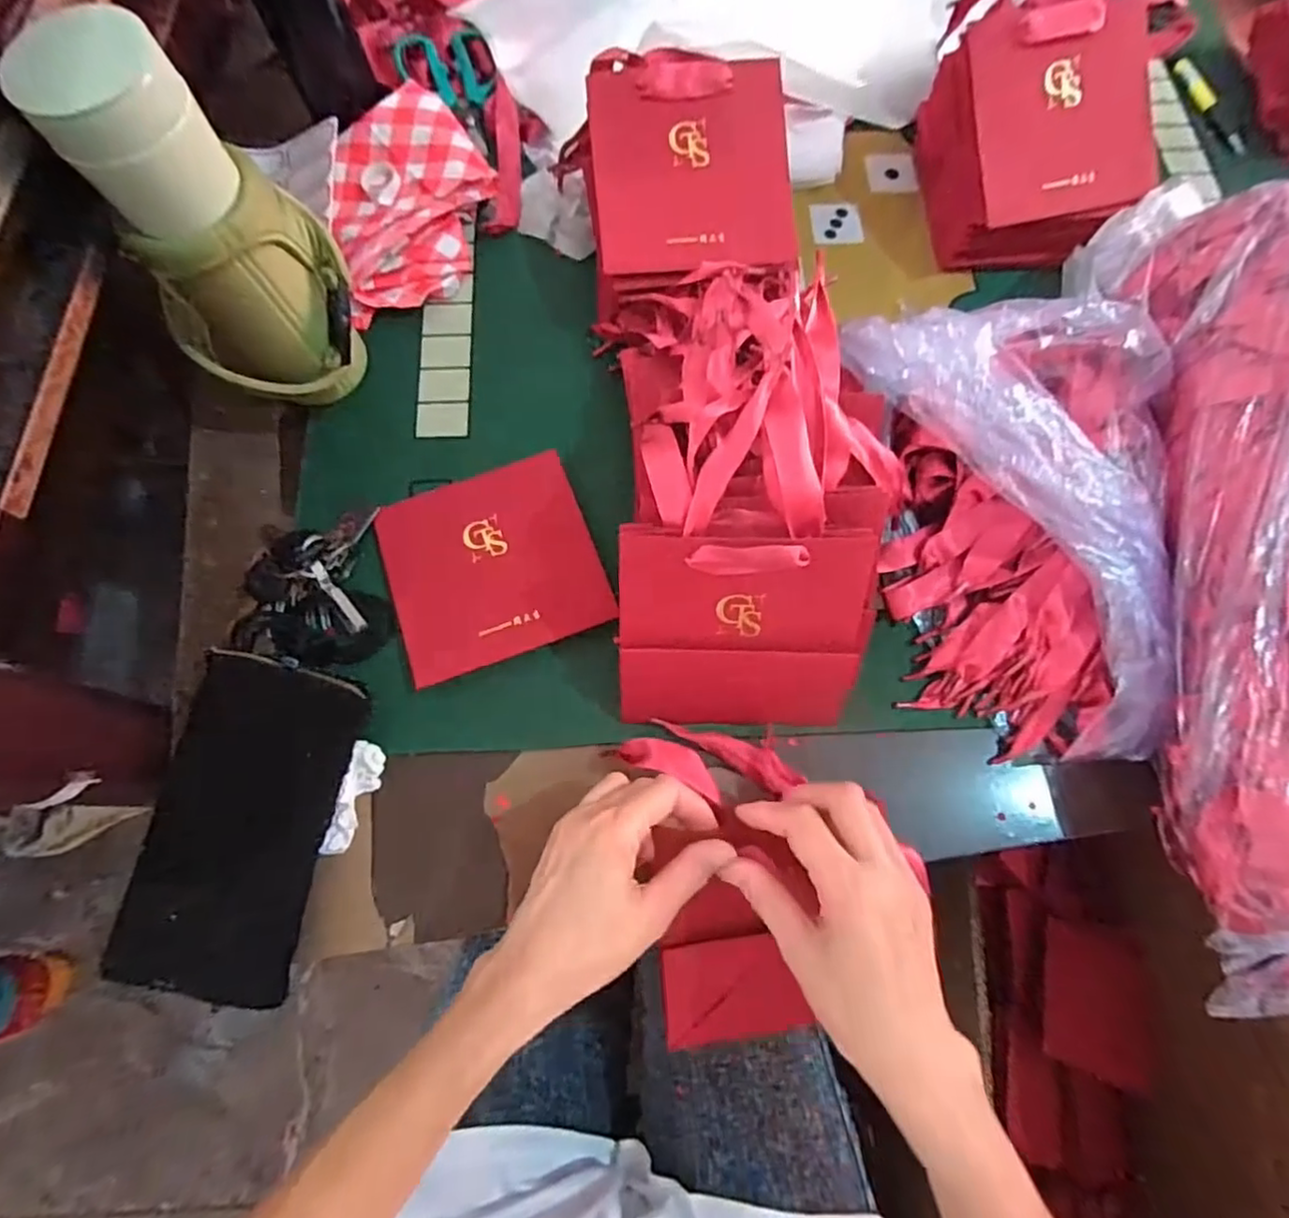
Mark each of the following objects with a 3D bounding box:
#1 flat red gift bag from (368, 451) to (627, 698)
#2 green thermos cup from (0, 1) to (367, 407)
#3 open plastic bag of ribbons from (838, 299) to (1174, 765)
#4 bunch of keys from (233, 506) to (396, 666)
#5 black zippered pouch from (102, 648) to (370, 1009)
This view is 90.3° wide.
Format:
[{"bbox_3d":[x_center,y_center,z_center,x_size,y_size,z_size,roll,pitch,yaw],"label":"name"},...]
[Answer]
[{"bbox_3d":[-0.106,-0.033,0.449,0.139,0.011,0.138,-19,74,-8],"label":"flat red gift bag"},{"bbox_3d":[-0.247,-0.206,0.392,0.111,0.229,0.073,-38,77,-13],"label":"green thermos cup"},{"bbox_3d":[0.243,-0.054,0.412,0.196,0.101,0.287,-4,72,-3],"label":"open plastic bag of ribbons"},{"bbox_3d":[-0.223,-0.012,0.426,0.092,0.032,0.099,-8,72,-5],"label":"bunch of keys"},{"bbox_3d":[-0.244,0.129,0.388,0.104,0.011,0.193,13,82,-4],"label":"black zippered pouch"}]

